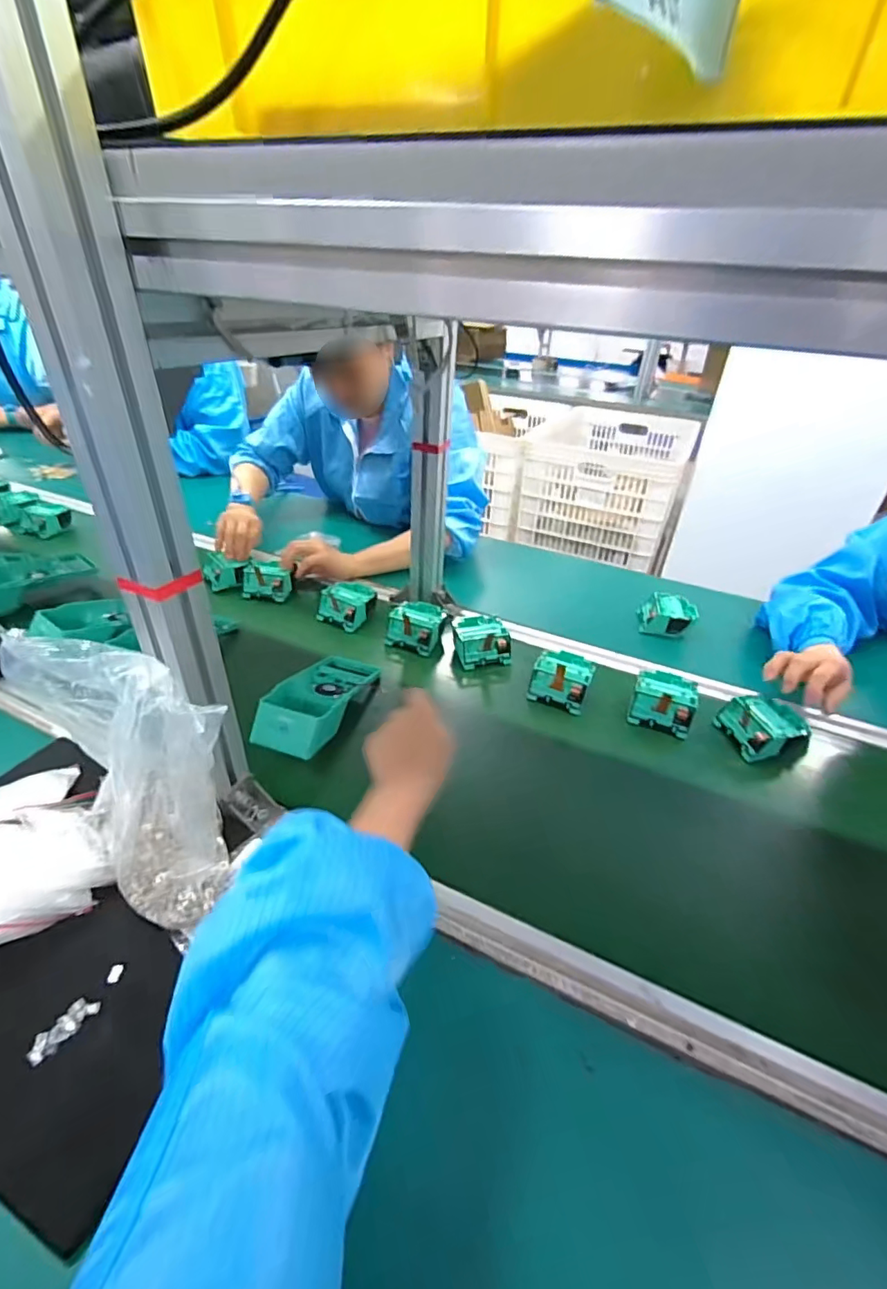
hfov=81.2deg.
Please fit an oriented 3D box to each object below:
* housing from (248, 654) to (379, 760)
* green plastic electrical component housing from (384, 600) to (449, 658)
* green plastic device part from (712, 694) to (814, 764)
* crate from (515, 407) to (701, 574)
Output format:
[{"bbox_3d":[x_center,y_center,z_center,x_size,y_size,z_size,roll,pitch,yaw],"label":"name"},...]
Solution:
[{"bbox_3d":[-0.150,0.062,0.638,0.094,0.045,0.187,14,36,15],"label":"housing"},{"bbox_3d":[-0.040,-0.028,0.780,0.084,0.043,0.087,10,35,9],"label":"green plastic electrical component housing"},{"bbox_3d":[0.391,0.104,0.636,0.072,0.051,0.078,-4,35,-10],"label":"green plastic device part"},{"bbox_3d":[0.568,-0.567,1.773,0.456,0.306,0.638,20,38,22],"label":"crate"}]

